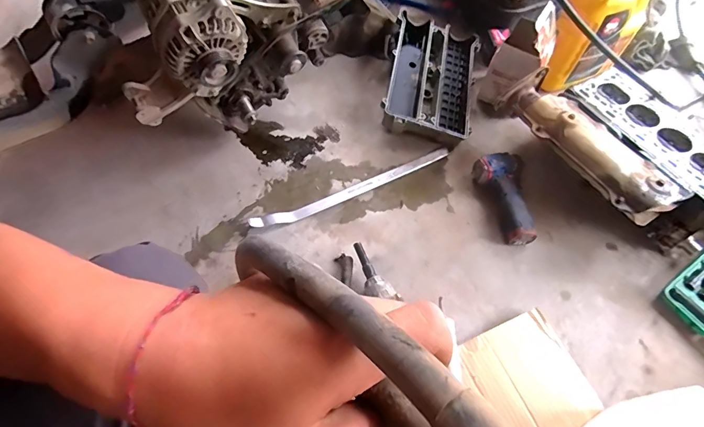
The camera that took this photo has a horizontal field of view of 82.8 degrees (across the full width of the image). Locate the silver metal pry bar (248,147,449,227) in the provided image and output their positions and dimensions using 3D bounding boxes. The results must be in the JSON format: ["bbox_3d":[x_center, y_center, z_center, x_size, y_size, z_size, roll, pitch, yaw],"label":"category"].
[{"bbox_3d":[0.010,-0.056,0.857,0.463,0.016,0.036,-23,63,-14],"label":"silver metal pry bar"}]

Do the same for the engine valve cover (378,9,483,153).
[{"bbox_3d":[0.193,-0.332,0.980,0.220,0.082,0.354,10,60,4],"label":"engine valve cover"}]

